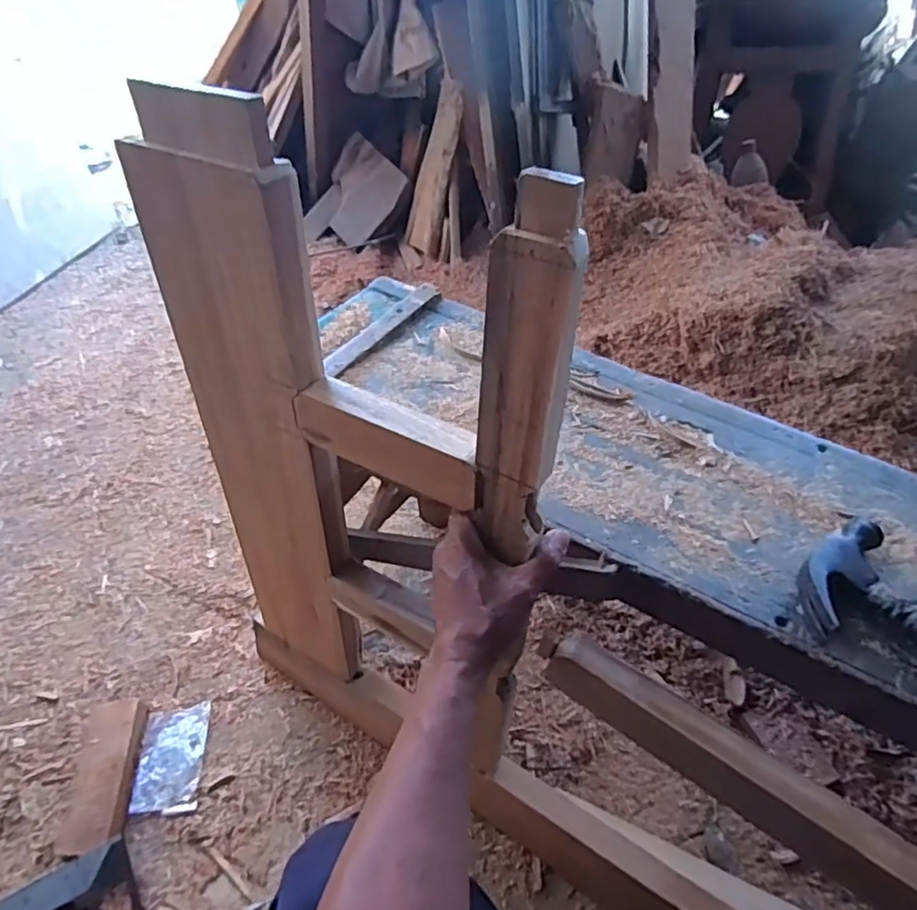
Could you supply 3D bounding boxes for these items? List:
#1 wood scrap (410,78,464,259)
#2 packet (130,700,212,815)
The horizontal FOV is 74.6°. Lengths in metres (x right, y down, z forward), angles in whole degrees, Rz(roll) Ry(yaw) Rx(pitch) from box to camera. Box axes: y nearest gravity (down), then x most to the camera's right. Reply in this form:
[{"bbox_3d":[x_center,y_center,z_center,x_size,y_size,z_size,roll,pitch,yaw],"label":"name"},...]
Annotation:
[{"bbox_3d":[-0.053,-0.702,1.492,0.083,0.385,0.026,23,28,15],"label":"wood scrap"},{"bbox_3d":[-0.377,0.395,0.794,0.077,0.008,0.125,-4,45,-6],"label":"packet"}]

